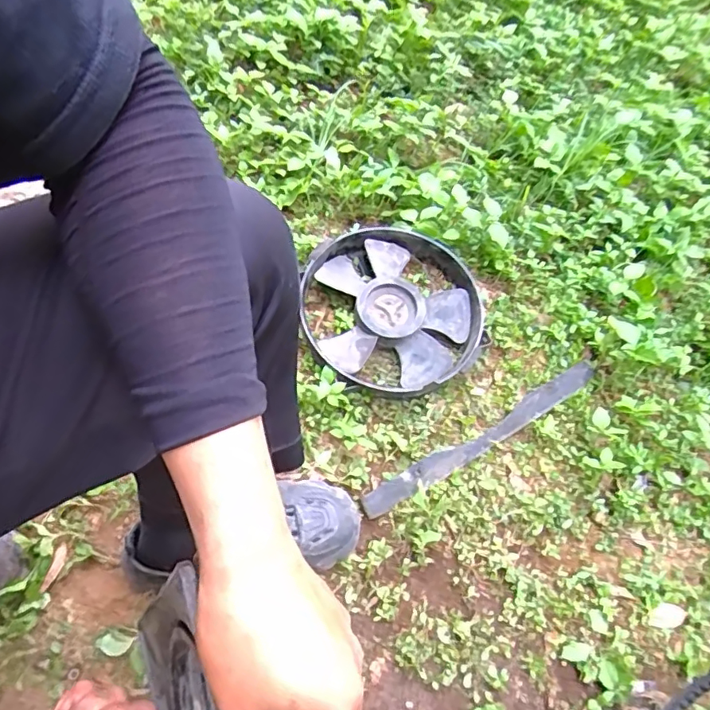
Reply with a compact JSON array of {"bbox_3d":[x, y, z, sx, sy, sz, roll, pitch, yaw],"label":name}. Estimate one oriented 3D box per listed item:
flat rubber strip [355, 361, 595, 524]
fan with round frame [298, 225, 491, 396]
[{"bbox_3d":[0.204,0.127,0.829,0.441,0.026,0.036,-27,66,-17],"label":"flat rubber strip"},{"bbox_3d":[0.064,-0.075,0.875,0.300,0.075,0.289,1,61,-2],"label":"fan with round frame"}]

